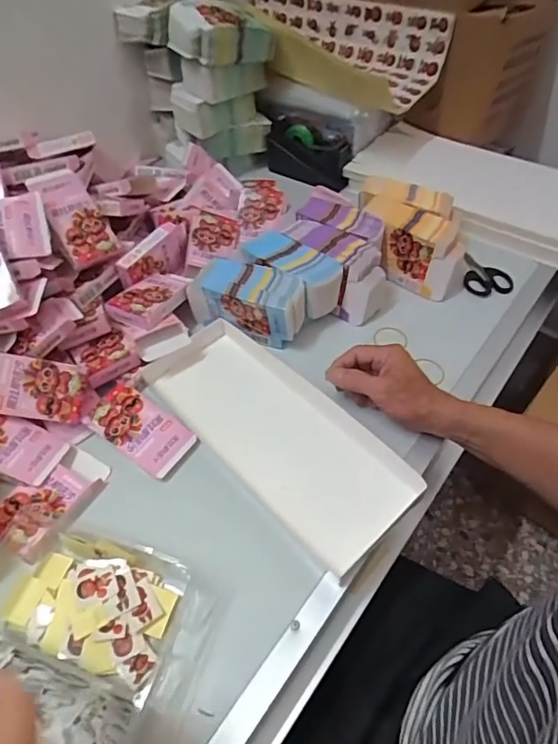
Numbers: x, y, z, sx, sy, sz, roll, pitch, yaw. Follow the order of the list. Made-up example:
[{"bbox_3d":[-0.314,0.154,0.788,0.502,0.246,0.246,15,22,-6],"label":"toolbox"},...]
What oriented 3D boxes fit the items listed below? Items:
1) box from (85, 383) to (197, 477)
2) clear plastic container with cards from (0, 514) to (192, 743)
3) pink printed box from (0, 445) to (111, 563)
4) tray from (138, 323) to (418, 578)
[{"bbox_3d":[-0.157,0.065,0.562,0.121,0.027,0.066,30,59,23],"label":"box"},{"bbox_3d":[-0.200,0.234,0.418,0.193,0.062,0.211,10,53,11],"label":"clear plastic container with cards"},{"bbox_3d":[-0.236,0.134,0.522,0.073,0.025,0.115,26,58,22],"label":"pink printed box"},{"bbox_3d":[-0.009,0.064,0.563,0.131,0.027,0.329,-37,59,-23],"label":"tray"}]

